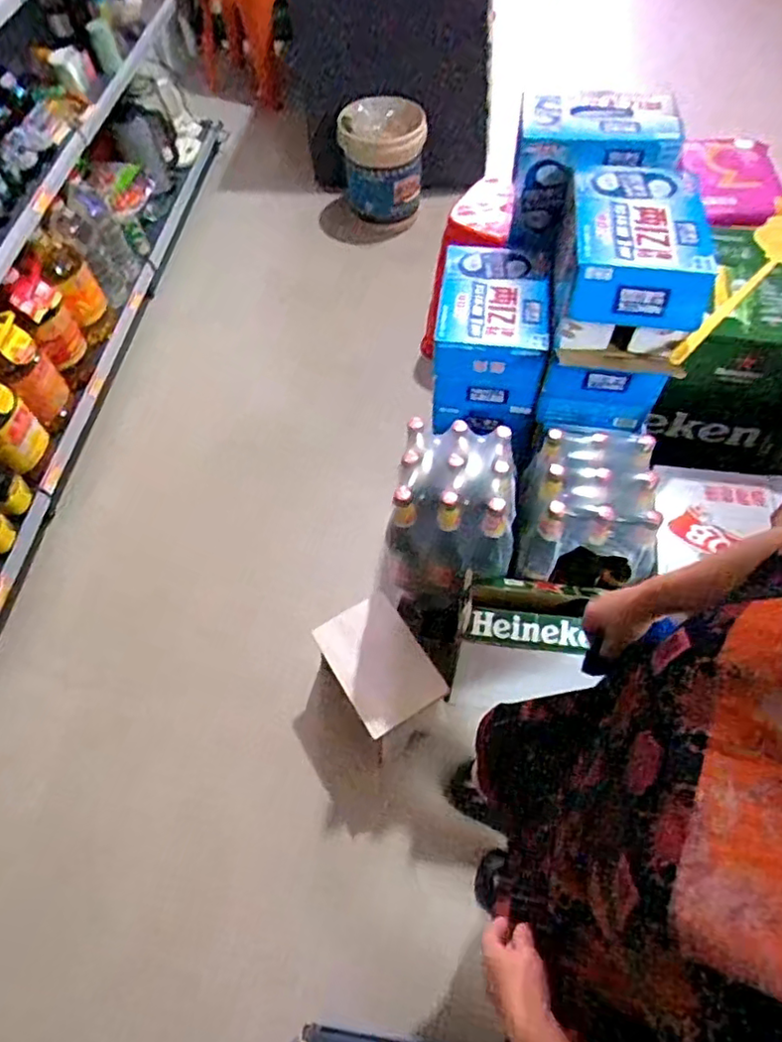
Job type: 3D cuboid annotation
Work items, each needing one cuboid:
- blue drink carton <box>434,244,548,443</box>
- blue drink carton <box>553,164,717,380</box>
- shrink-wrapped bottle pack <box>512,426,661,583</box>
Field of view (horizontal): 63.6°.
[{"bbox_3d":[0.200,-0.367,1.293,0.205,0.243,0.305,5,59,5],"label":"blue drink carton"},{"bbox_3d":[0.416,-0.439,1.091,0.228,0.176,0.360,8,59,7],"label":"blue drink carton"},{"bbox_3d":[0.335,-0.013,1.085,0.218,0.203,0.201,7,59,6],"label":"shrink-wrapped bottle pack"}]

